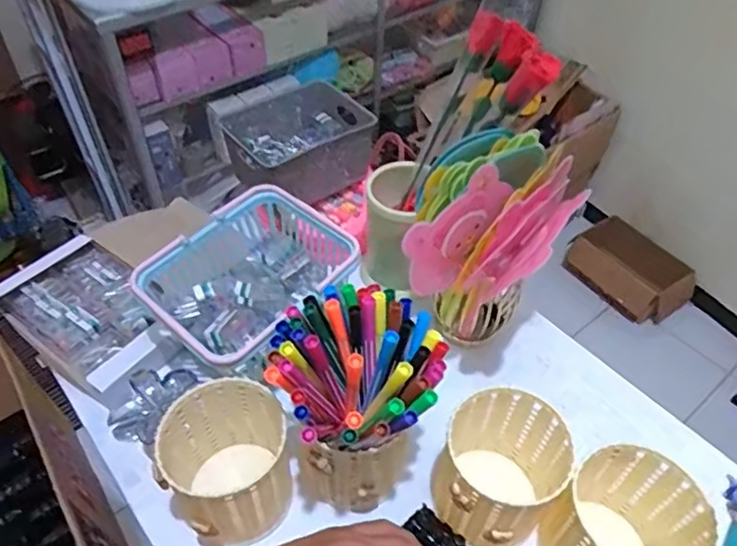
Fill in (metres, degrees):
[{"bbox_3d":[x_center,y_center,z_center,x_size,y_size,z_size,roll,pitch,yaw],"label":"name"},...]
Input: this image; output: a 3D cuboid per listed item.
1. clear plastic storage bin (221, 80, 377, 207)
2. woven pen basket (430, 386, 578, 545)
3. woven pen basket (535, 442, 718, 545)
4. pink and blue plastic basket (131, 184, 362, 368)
[{"bbox_3d":[-0.073,-0.141,0.644,0.132,0.072,0.112,-31,56,-26],"label":"clear plastic storage bin"},{"bbox_3d":[0.091,0.143,0.427,0.090,0.089,0.084,1,48,-1],"label":"woven pen basket"},{"bbox_3d":[0.170,0.177,0.396,0.083,0.094,0.085,1,48,-1],"label":"woven pen basket"},{"bbox_3d":[-0.095,0.016,0.508,0.125,0.092,0.164,33,55,25],"label":"pink and blue plastic basket"}]

